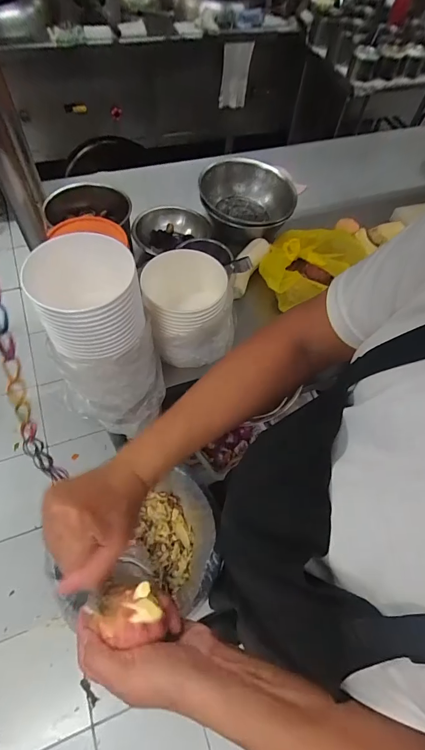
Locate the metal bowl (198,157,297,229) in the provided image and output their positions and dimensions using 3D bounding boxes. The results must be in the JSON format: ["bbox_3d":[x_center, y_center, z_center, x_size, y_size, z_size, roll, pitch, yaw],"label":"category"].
[{"bbox_3d":[0.086,-0.416,0.897,0.225,0.097,0.242,2,60,-3],"label":"metal bowl"}]

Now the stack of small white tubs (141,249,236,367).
[{"bbox_3d":[-0.041,-0.111,0.645,0.145,0.146,0.133,-10,61,-10],"label":"stack of small white tubs"}]

